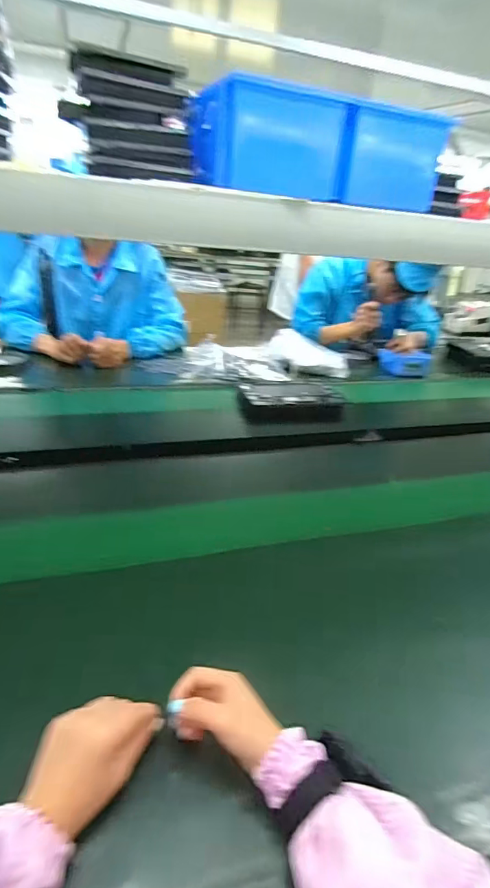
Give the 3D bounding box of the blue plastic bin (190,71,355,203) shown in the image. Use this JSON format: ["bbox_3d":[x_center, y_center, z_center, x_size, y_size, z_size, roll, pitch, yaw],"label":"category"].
[{"bbox_3d":[0.039,-0.489,0.739,0.217,0.136,0.161,-7,31,-23],"label":"blue plastic bin"}]

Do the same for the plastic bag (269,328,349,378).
[{"bbox_3d":[0.201,-0.285,1.432,0.258,0.086,0.201,12,28,10],"label":"plastic bag"}]

